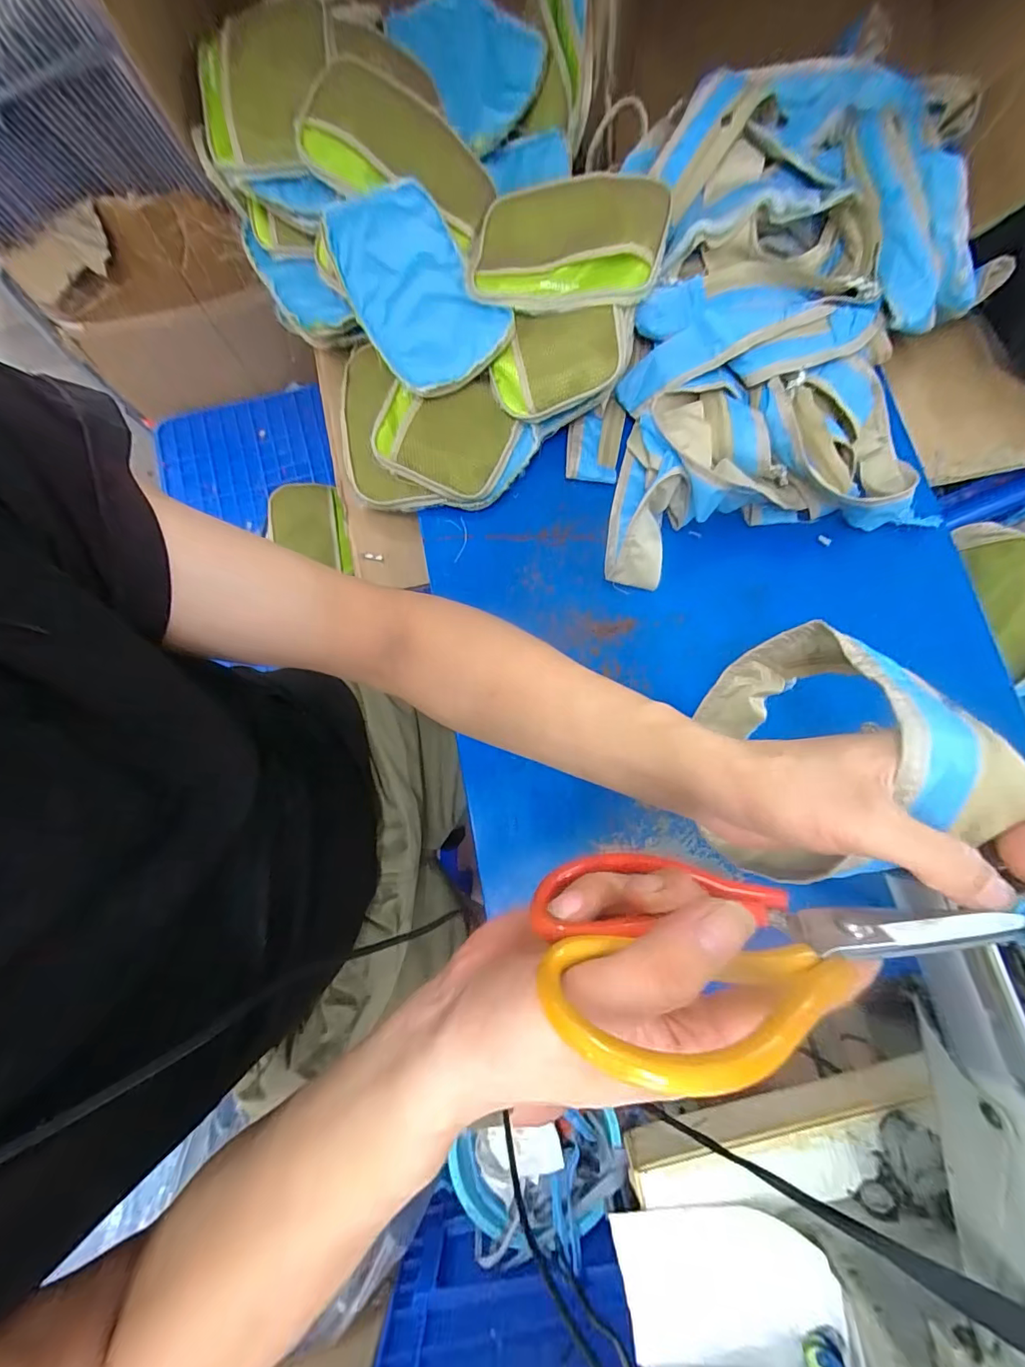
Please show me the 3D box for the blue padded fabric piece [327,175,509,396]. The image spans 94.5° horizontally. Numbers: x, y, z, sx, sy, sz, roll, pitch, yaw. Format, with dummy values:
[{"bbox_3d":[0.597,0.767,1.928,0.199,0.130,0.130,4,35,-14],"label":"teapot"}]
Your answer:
[{"bbox_3d":[-0.099,-0.406,0.485,0.134,0.031,0.208,-32,89,-10],"label":"blue padded fabric piece"}]

